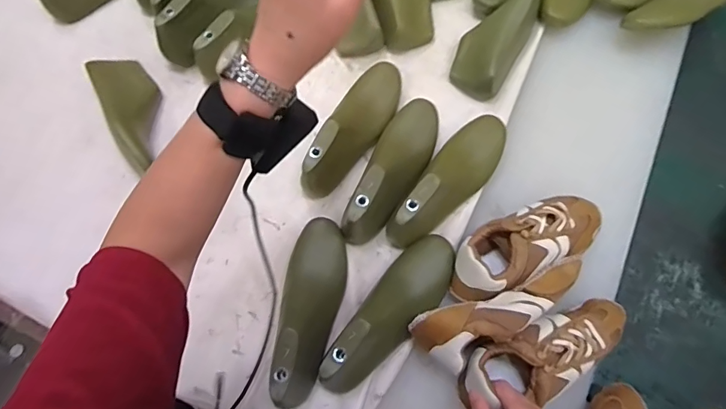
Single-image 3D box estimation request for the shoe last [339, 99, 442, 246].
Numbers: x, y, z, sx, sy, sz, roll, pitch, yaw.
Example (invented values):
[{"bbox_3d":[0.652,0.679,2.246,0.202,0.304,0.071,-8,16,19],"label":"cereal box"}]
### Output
[{"bbox_3d":[0.047,-0.062,0.623,0.078,0.072,0.246,21,72,9],"label":"shoe last"}]

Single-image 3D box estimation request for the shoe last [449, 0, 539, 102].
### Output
[{"bbox_3d":[0.226,-0.282,0.719,0.094,0.067,0.236,32,87,12],"label":"shoe last"}]

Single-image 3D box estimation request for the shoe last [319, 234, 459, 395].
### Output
[{"bbox_3d":[0.039,0.134,0.545,0.078,0.068,0.237,36,75,13],"label":"shoe last"}]

